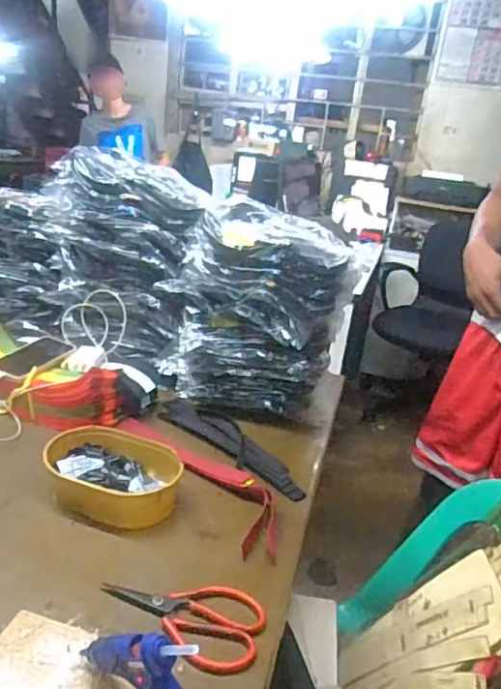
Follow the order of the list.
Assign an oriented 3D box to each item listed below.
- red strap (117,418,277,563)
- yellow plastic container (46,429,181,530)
[{"bbox_3d":[-0.065,0.189,0.790,0.095,0.033,0.350,-11,27,-39],"label":"red strap"},{"bbox_3d":[-0.185,0.176,0.730,0.184,0.058,0.131,10,21,7],"label":"yellow plastic container"}]

